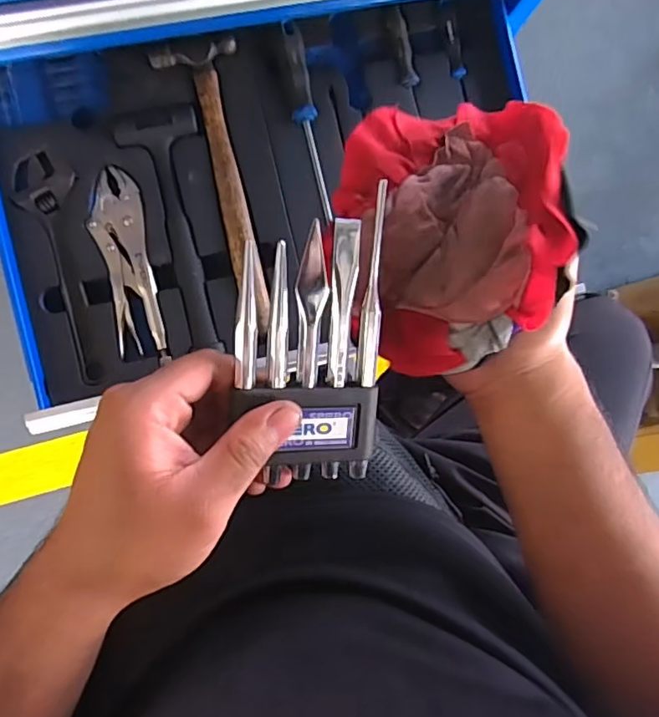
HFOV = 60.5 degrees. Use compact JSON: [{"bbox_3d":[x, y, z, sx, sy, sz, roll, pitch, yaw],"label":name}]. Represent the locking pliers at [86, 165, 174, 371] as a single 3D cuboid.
[{"bbox_3d":[-0.220,-0.100,0.611,0.057,0.013,0.209,-11,89,-6],"label":"locking pliers"}]

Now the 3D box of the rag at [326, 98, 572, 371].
[{"bbox_3d":[0.057,-0.074,0.298,0.106,0.073,0.150,4,84,-2],"label":"rag"}]

